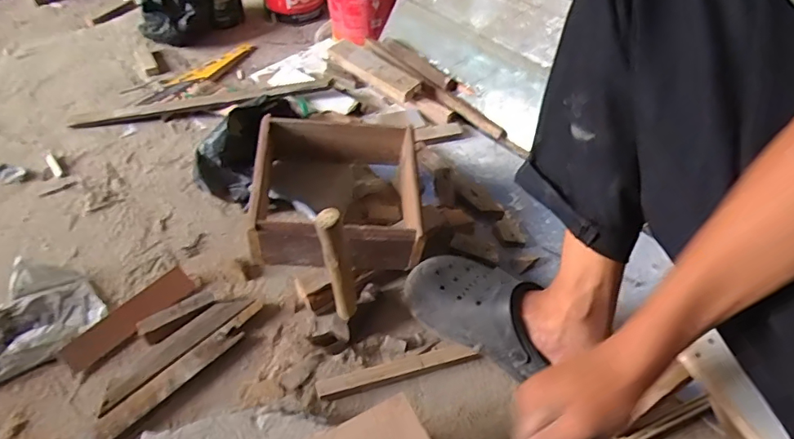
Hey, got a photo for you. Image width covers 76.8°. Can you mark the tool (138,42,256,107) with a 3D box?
[{"bbox_3d":[-0.416,-0.314,1.058,0.081,0.015,0.296,31,53,23],"label":"tool"}]

